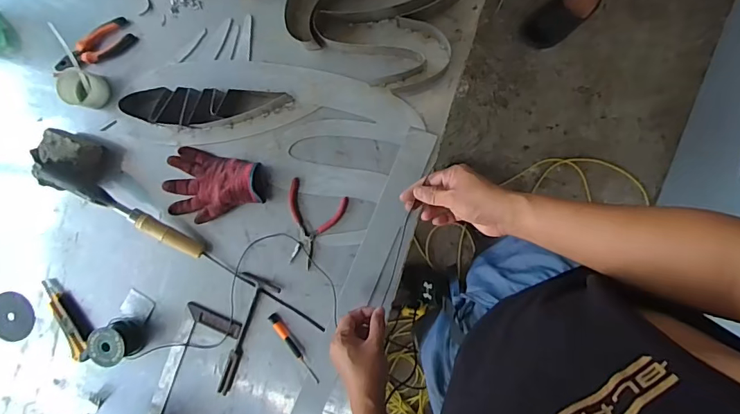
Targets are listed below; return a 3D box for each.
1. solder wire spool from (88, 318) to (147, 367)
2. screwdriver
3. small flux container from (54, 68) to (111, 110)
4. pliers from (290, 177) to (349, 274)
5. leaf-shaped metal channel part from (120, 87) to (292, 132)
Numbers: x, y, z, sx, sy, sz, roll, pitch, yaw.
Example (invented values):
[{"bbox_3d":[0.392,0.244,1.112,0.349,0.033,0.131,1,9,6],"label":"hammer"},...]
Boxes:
[{"bbox_3d":[-0.470,0.248,0.839,0.085,0.073,0.073,-26,90,8],"label":"solder wire spool"},{"bbox_3d":[-0.137,0.256,0.819,0.018,0.011,0.143,-34,89,8],"label":"screwdriver"},{"bbox_3d":[-0.527,-0.219,0.843,0.077,0.056,0.066,14,95,6],"label":"small flux container"},{"bbox_3d":[-0.112,0.033,0.810,0.104,0.008,0.143,24,96,5],"label":"pliers"},{"bbox_3d":[-0.288,-0.176,0.801,0.296,0.050,0.068,-2,93,7],"label":"leaf-shaped metal channel part"}]

